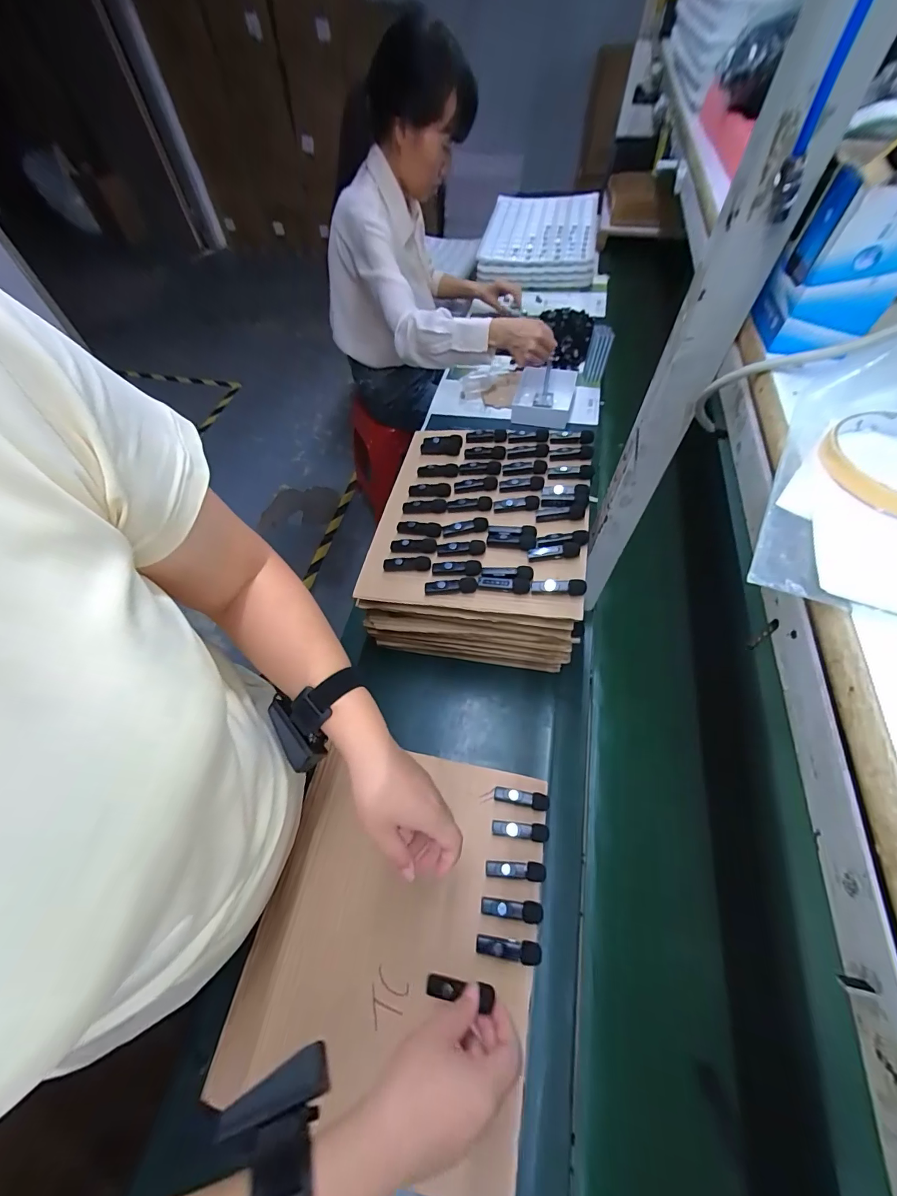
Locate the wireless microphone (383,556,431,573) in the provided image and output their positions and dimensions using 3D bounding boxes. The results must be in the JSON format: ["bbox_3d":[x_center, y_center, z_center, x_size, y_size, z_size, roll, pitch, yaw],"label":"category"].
[{"bbox_3d":[-0.057,-0.047,0.572,0.065,0.013,0.019,3,59,3],"label":"wireless microphone"}]

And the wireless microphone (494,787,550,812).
[{"bbox_3d":[0.092,0.251,0.526,0.066,0.017,0.019,8,59,6],"label":"wireless microphone"}]

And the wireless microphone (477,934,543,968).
[{"bbox_3d":[0.063,0.366,0.439,0.066,0.009,0.019,8,59,6],"label":"wireless microphone"}]

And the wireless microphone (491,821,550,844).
[{"bbox_3d":[0.085,0.274,0.495,0.066,0.013,0.018,6,59,5],"label":"wireless microphone"}]

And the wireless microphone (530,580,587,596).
[{"bbox_3d":[0.135,-0.014,0.514,0.065,0.016,0.014,7,59,6],"label":"wireless microphone"}]

